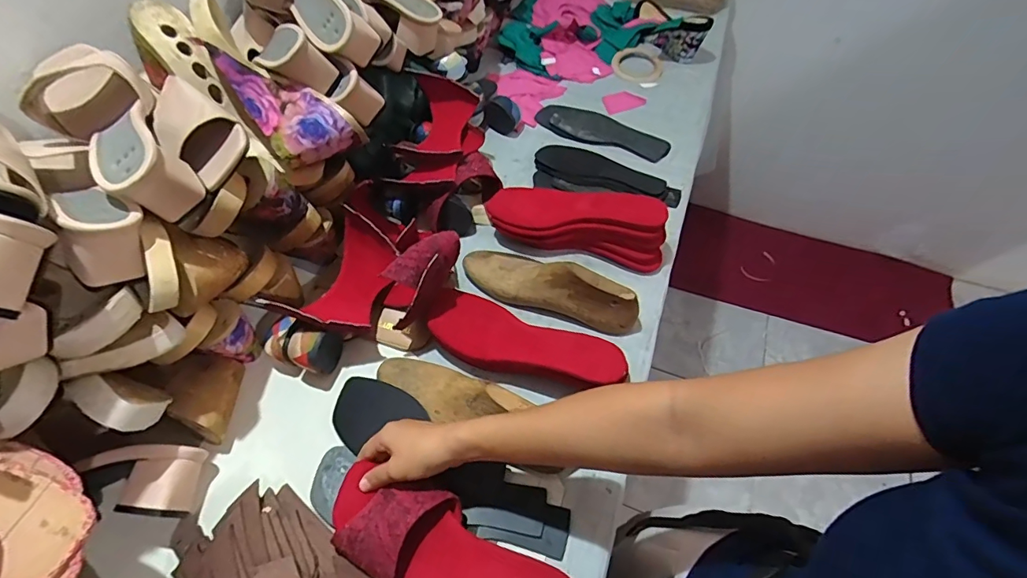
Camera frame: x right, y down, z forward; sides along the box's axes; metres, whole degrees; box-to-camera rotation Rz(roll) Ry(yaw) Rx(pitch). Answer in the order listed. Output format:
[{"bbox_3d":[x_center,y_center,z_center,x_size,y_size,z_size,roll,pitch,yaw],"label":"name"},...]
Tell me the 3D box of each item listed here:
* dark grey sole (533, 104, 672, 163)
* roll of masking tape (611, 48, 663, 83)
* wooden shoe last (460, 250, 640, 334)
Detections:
[{"bbox_3d":[0.157,-0.284,0.847,0.237,0.009,0.093,25,58,16],"label":"dark grey sole"},{"bbox_3d":[0.250,-0.455,0.965,0.104,0.012,0.107,0,55,0],"label":"roll of masking tape"},{"bbox_3d":[0.042,-0.005,0.615,0.237,0.079,0.070,29,59,19],"label":"wooden shoe last"}]

